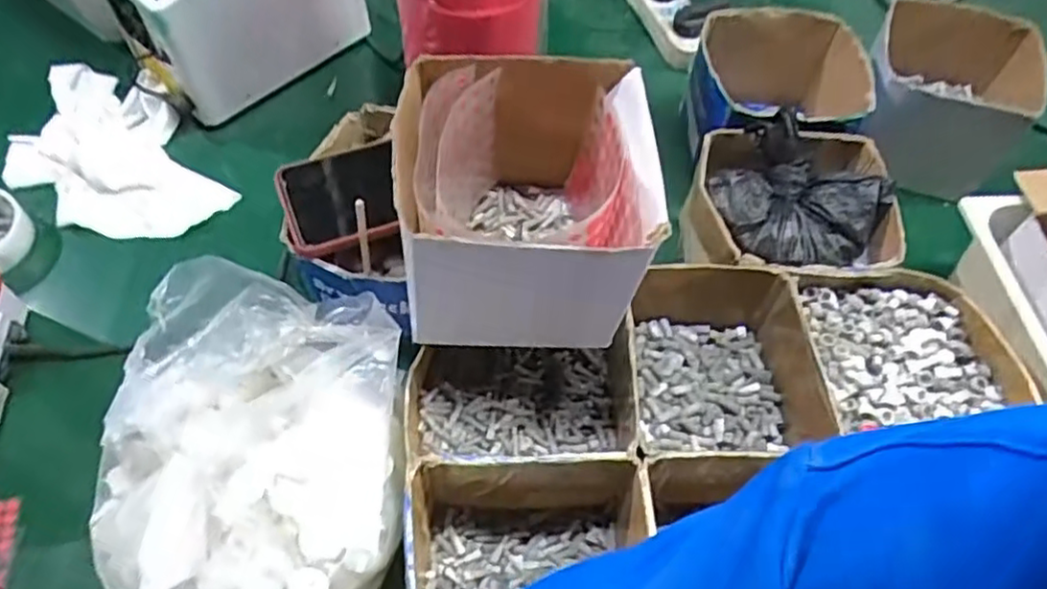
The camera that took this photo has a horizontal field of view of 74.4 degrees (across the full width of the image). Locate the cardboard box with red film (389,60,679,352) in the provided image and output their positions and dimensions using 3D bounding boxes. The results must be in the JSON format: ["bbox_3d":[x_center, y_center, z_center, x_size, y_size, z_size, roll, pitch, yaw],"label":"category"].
[{"bbox_3d":[0.001,-0.059,0.420,0.137,0.122,0.147,-1,59,-4],"label":"cardboard box with red film"}]

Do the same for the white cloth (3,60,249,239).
[{"bbox_3d":[-0.399,-0.135,0.664,0.251,0.036,0.140,32,62,16],"label":"white cloth"}]

